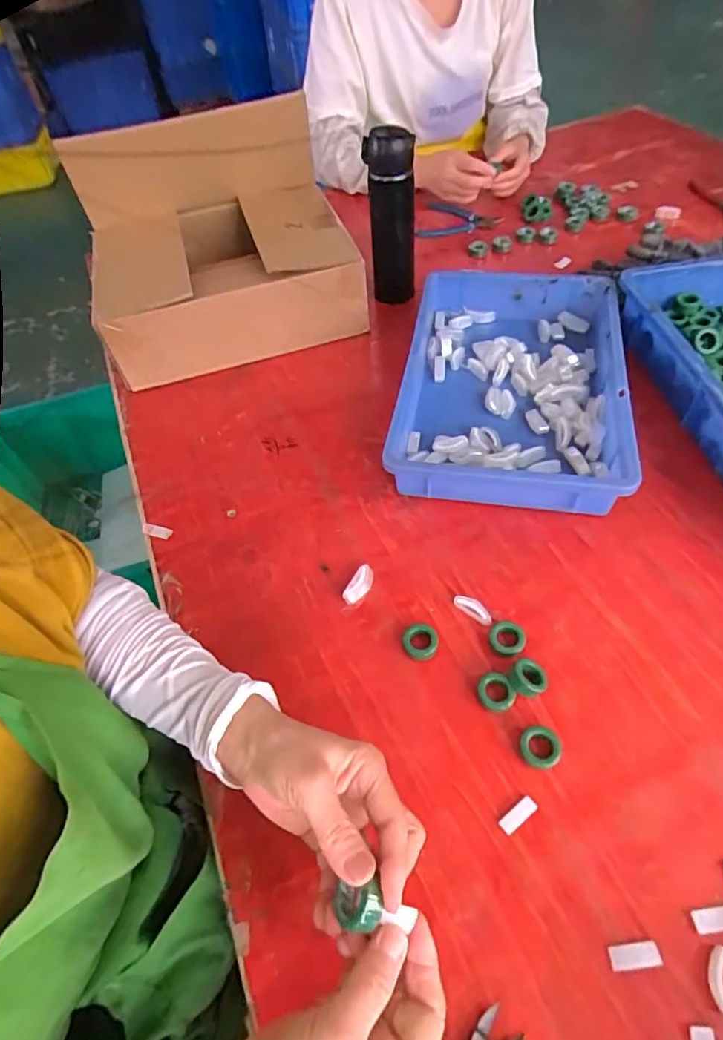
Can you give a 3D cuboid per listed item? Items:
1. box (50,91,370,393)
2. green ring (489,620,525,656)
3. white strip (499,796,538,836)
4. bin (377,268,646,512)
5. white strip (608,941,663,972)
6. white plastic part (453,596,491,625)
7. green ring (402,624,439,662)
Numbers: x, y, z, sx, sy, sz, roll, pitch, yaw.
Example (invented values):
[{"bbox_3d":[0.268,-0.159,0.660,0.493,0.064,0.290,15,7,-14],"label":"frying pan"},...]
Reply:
[{"bbox_3d":[-0.203,-0.390,0.753,0.331,0.213,0.308,-17,53,-8],"label":"box"},{"bbox_3d":[0.128,0.106,0.480,0.031,0.015,0.031,-2,53,3],"label":"green ring"},{"bbox_3d":[0.116,0.218,0.401,0.031,0.004,0.012,-35,58,-20],"label":"white strip"},{"bbox_3d":[0.180,-0.169,0.653,0.245,0.063,0.370,7,54,10],"label":"bin"},{"bbox_3d":[0.176,0.280,0.348,0.032,0.004,0.014,-7,53,0],"label":"white strip"},{"bbox_3d":[0.102,0.081,0.497,0.037,0.011,0.012,30,61,24],"label":"white plastic part"},{"bbox_3d":[0.053,0.109,0.485,0.032,0.010,0.032,-2,53,3],"label":"green ring"}]

